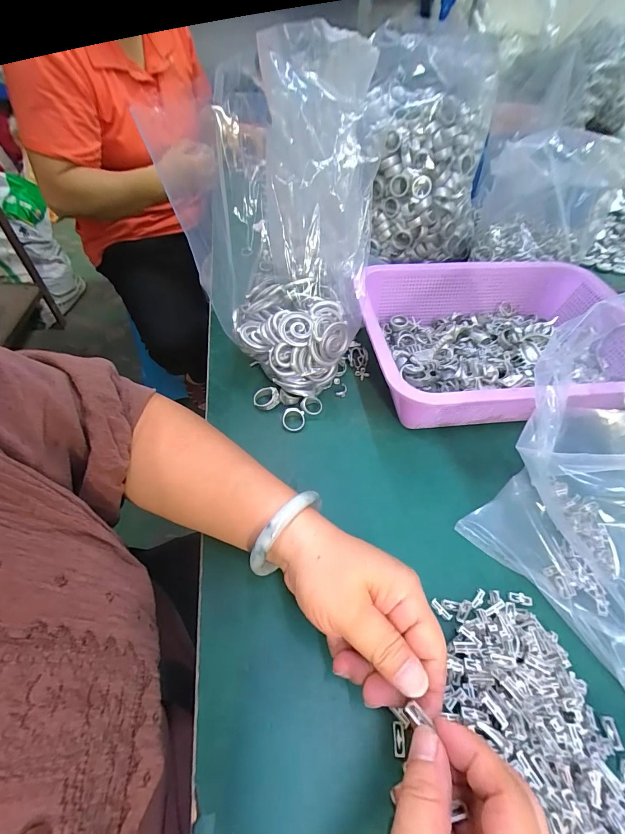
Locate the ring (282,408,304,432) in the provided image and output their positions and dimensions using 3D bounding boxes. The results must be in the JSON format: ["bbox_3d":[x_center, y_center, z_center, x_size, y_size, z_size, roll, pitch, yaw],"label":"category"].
[{"bbox_3d":[-0.020,0.002,0.375,0.023,0.011,0.022,1,51,-1],"label":"ring"}]

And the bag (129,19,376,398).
[{"bbox_3d":[-0.019,-0.152,0.358,0.138,0.235,0.177,9,52,5],"label":"bag"}]

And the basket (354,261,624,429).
[{"bbox_3d":[0.200,-0.082,0.407,0.300,0.081,0.229,-5,52,-6],"label":"basket"}]

